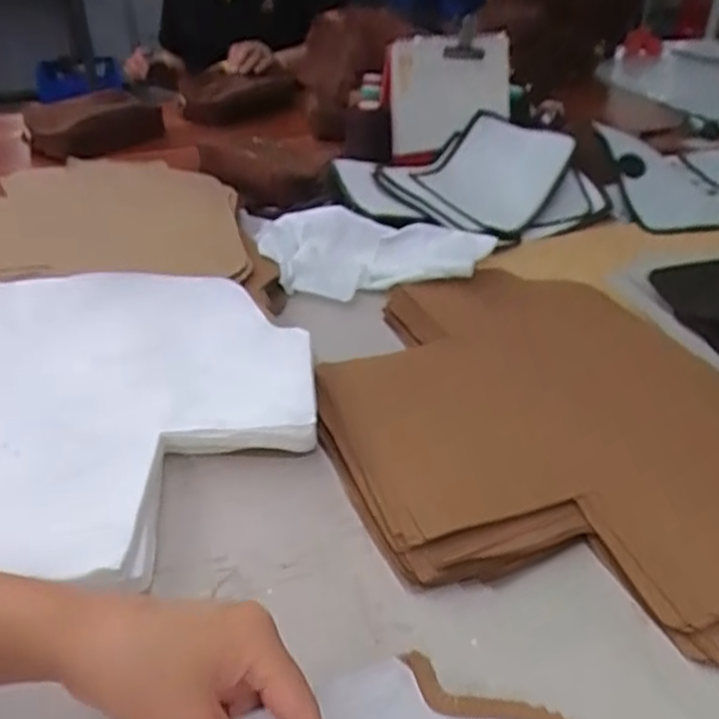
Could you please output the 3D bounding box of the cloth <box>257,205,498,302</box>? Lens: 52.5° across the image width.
[{"bbox_3d":[0.012,-0.113,0.768,0.238,0.027,0.112,2,57,9],"label":"cloth"}]

